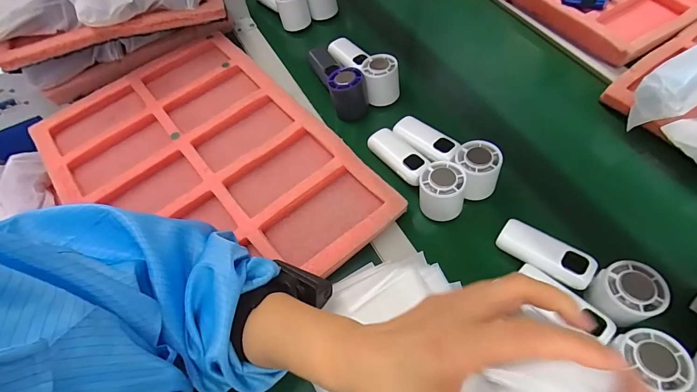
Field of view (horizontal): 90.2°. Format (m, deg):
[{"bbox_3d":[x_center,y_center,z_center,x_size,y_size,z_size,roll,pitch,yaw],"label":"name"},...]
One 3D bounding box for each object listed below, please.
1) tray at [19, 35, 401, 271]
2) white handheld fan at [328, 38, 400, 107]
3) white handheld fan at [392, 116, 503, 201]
[{"bbox_3d":[-0.218,-0.047,0.509,0.336,0.050,0.521,-39,66,-16],"label":"tray"},{"bbox_3d":[0.022,-0.213,0.560,0.051,0.061,0.158,-28,63,-11],"label":"white handheld fan"},{"bbox_3d":[0.126,-0.063,0.460,0.058,0.050,0.156,-38,66,-16],"label":"white handheld fan"}]

